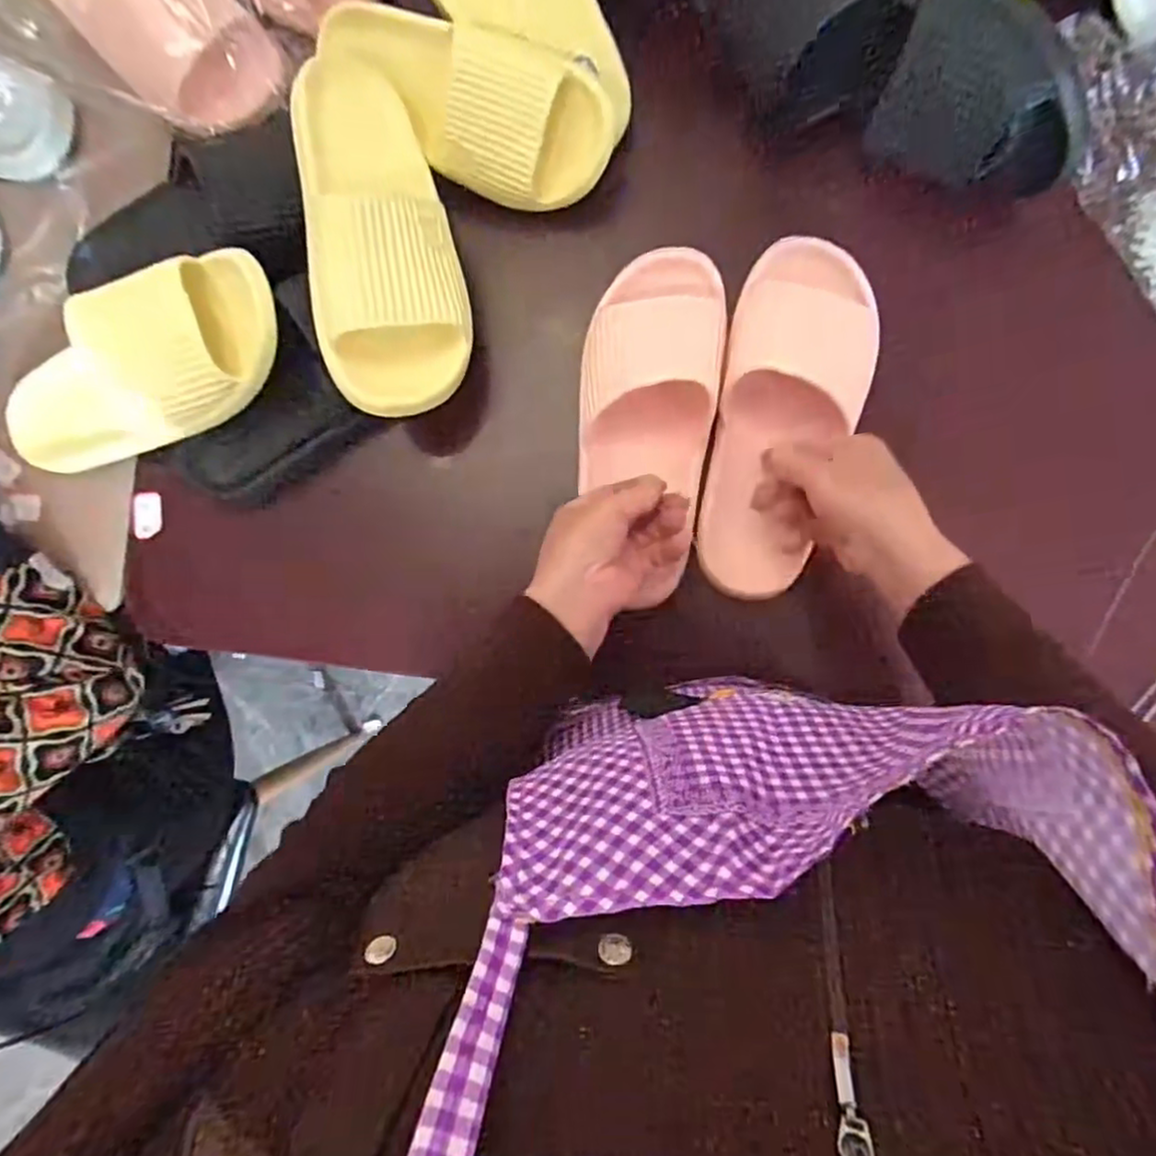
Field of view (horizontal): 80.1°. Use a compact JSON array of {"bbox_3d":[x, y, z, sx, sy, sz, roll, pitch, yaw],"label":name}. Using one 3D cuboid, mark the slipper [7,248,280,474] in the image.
[{"bbox_3d":[-0.325,-0.142,0.513,0.250,0.092,0.099,-28,87,4],"label":"slipper"}]

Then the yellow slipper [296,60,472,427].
[{"bbox_3d":[-0.135,-0.249,0.481,0.107,0.072,0.254,-8,82,-25],"label":"yellow slipper"}]

